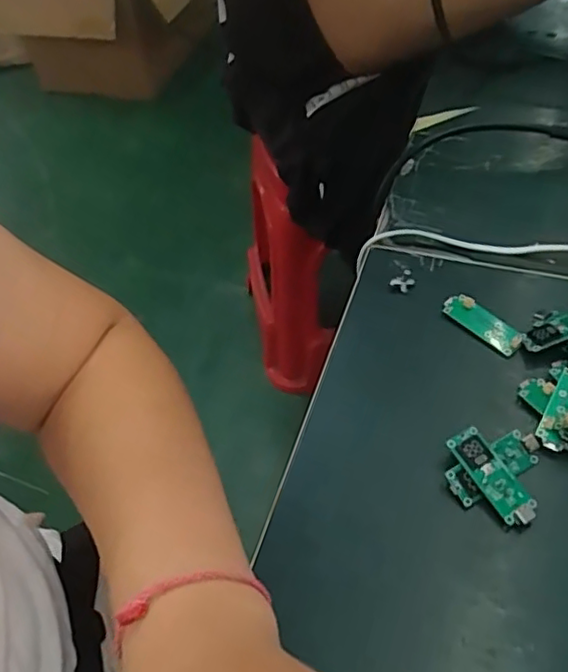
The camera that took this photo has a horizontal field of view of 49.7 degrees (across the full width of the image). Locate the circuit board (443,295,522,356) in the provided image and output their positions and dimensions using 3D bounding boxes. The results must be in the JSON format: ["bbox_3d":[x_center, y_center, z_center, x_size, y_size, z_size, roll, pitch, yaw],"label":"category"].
[{"bbox_3d":[0.117,-0.008,0.364,0.015,0.005,0.049,-36,56,-21],"label":"circuit board"}]

